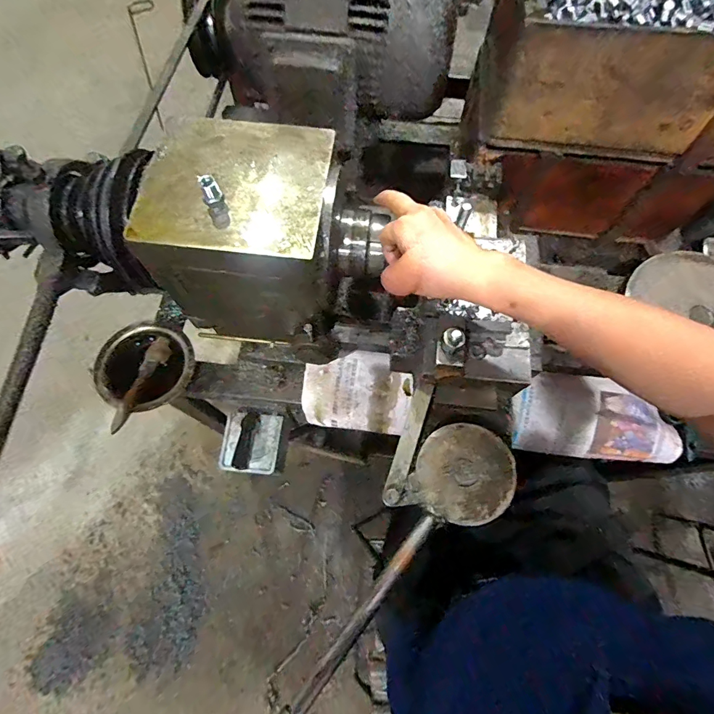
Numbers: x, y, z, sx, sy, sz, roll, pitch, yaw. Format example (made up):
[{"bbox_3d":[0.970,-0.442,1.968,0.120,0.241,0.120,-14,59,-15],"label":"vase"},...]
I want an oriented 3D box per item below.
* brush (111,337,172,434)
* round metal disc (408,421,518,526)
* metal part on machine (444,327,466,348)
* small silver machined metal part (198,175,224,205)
[{"bbox_3d":[-0.305,0.035,0.575,0.022,0.036,0.143,17,70,6],"label":"brush"},{"bbox_3d":[0.110,0.118,0.418,0.101,0.011,0.094,0,69,-1],"label":"round metal disc"},{"bbox_3d":[0.090,-0.018,0.376,0.019,0.012,0.016,35,73,12],"label":"metal part on machine"},{"bbox_3d":[-0.129,-0.147,0.361,0.016,0.025,0.010,-33,73,-12],"label":"small silver machined metal part"}]

